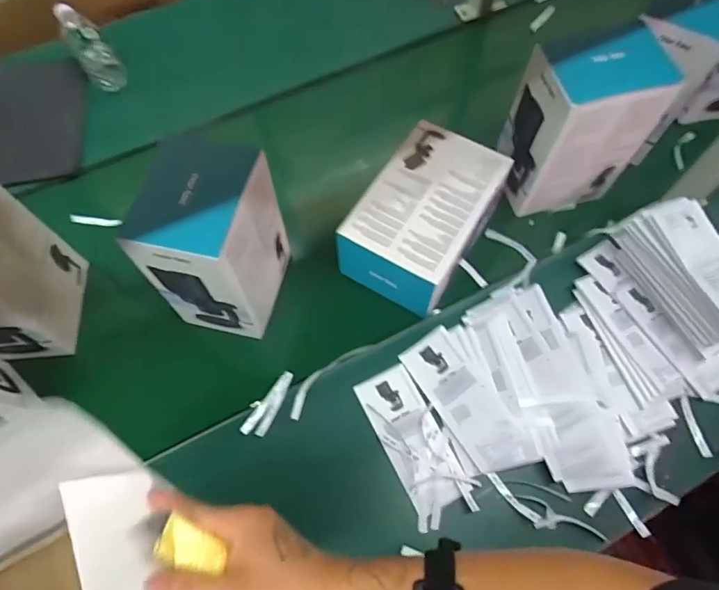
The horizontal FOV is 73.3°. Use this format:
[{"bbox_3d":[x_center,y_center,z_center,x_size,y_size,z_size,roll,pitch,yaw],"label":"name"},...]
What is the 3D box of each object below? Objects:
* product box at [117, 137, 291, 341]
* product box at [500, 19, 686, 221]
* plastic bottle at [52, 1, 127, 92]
[{"bbox_3d":[-0.178,-0.063,0.610,0.123,0.248,0.156,15,63,4],"label":"product box"},{"bbox_3d":[0.303,-0.229,0.683,0.158,0.219,0.104,-9,64,-7],"label":"product box"},{"bbox_3d":[-0.512,-0.469,0.903,0.062,0.071,0.238,-33,69,-18],"label":"plastic bottle"}]

